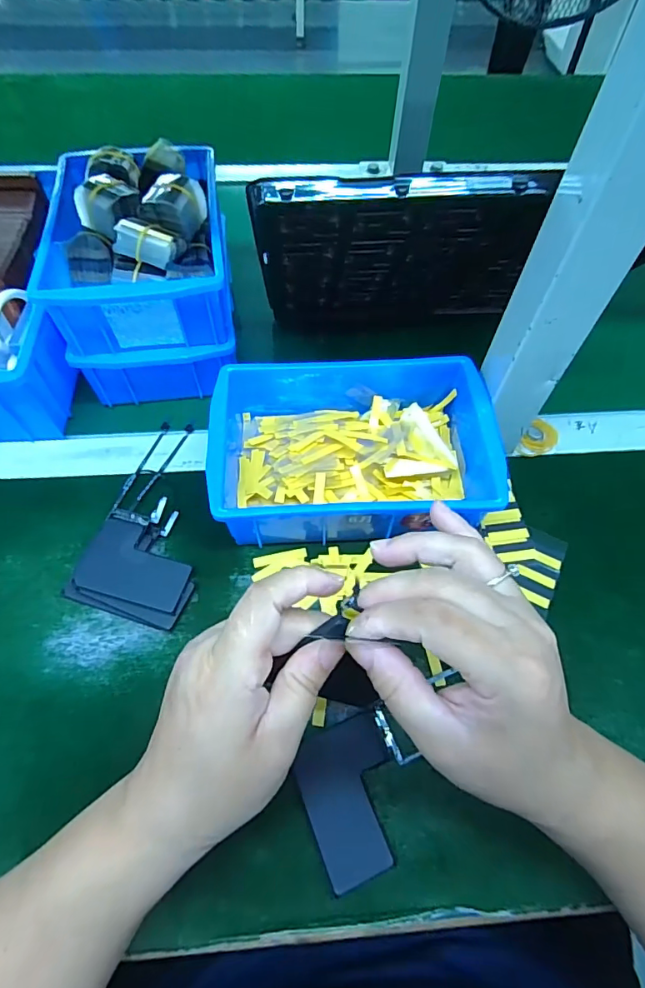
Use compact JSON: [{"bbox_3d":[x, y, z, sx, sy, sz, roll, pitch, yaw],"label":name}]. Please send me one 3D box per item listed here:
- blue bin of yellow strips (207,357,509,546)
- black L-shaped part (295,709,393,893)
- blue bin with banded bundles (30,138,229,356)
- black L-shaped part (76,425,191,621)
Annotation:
[{"bbox_3d":[0.020,-0.040,0.375,0.200,0.067,0.151,-2,58,-3],"label":"blue bin of yellow strips"},{"bbox_3d":[0.019,0.176,0.282,0.057,0.004,0.076,-19,60,-13],"label":"black L-shaped part"},{"bbox_3d":[-0.149,-0.210,0.397,0.127,0.075,0.185,-8,60,-5],"label":"blue bin with banded bundles"},{"bbox_3d":[-0.122,0.010,0.372,0.078,0.016,0.158,10,58,5],"label":"black L-shaped part"}]

